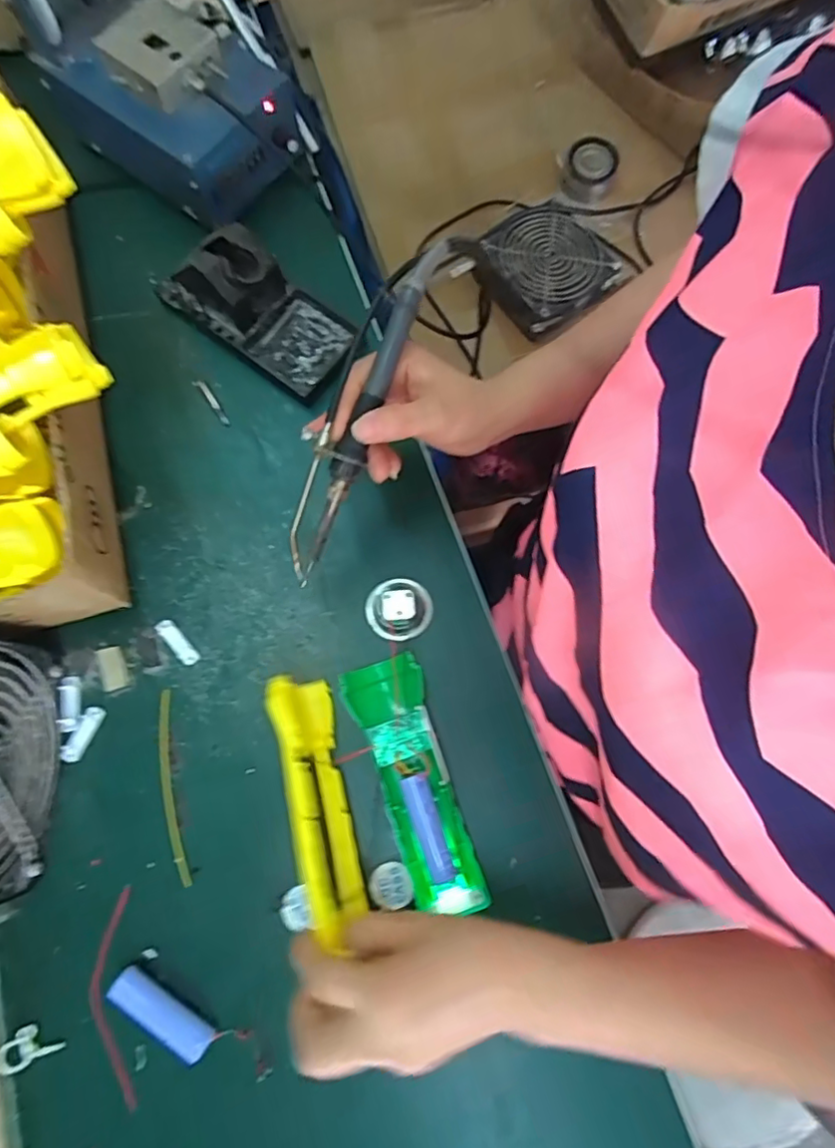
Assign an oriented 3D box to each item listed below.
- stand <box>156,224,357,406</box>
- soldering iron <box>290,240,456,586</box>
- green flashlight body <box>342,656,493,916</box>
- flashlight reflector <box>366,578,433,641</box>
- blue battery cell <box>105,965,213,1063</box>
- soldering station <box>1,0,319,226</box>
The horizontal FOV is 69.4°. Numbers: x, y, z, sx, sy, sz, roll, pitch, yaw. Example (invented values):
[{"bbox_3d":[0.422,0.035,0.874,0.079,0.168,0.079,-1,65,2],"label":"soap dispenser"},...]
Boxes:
[{"bbox_3d":[-0.122,-0.210,0.451,0.146,0.071,0.071,36,78,9],"label":"stand"},{"bbox_3d":[-0.034,-0.096,0.363,0.024,0.021,0.217,27,100,7],"label":"soldering iron"},{"bbox_3d":[-0.001,0.132,0.386,0.049,0.031,0.161,-20,76,-5],"label":"green flashlight body"},{"bbox_3d":[-0.013,0.022,0.418,0.046,0.026,0.042,0,75,0],"label":"flashlight reflector"},{"bbox_3d":[-0.153,0.263,0.362,0.067,0.014,0.019,32,78,8],"label":"blue battery cell"},{"bbox_3d":[-0.191,-0.404,0.469,0.194,0.141,0.160,41,79,10],"label":"soldering station"}]

